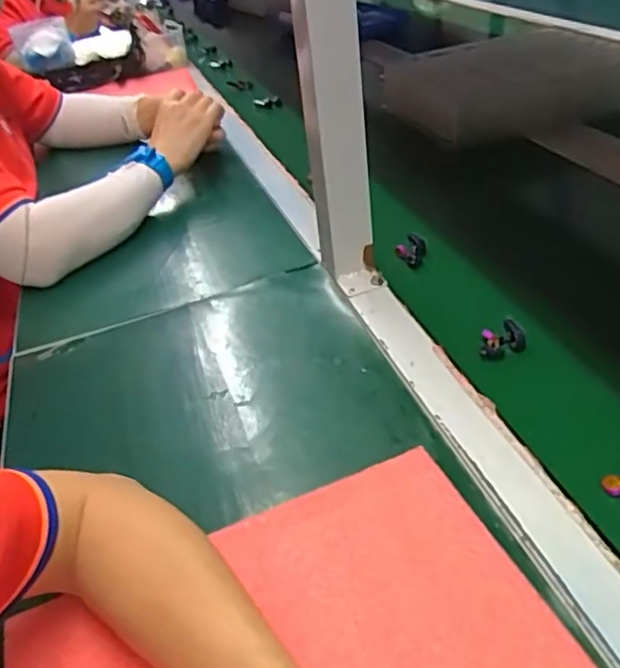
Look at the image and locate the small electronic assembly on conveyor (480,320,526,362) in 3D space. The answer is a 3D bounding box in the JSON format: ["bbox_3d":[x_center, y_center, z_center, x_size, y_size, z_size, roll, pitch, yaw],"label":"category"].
[{"bbox_3d":[0.145,0.005,0.488,0.038,0.014,0.023,-18,37,-13],"label":"small electronic assembly on conveyor"}]

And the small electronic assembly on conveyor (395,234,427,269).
[{"bbox_3d":[0.098,-0.080,0.618,0.028,0.013,0.048,-1,37,10],"label":"small electronic assembly on conveyor"}]

